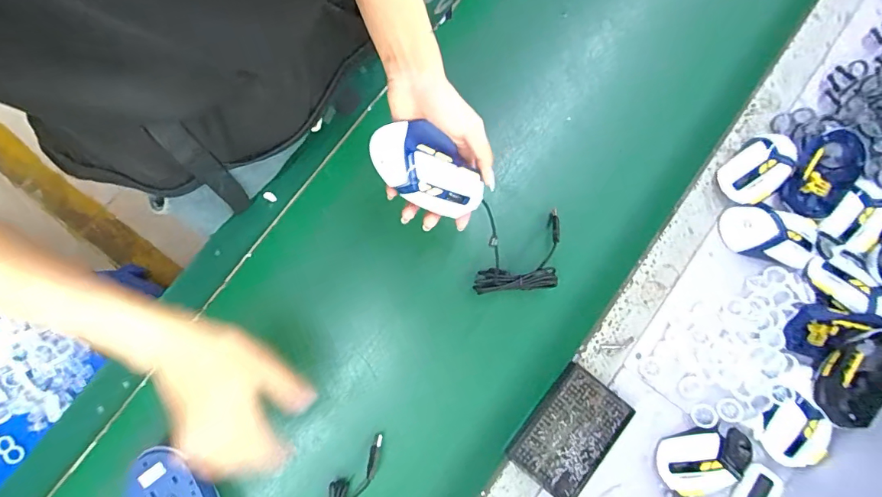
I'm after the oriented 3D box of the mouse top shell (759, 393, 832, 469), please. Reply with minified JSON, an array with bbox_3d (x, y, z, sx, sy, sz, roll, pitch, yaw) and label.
[{"bbox_3d":[0.421,0.218,0.509,0.061,0.032,0.075,29,81,4],"label":"mouse top shell"}]

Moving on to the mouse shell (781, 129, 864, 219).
[{"bbox_3d":[0.500,-0.096,0.566,0.069,0.028,0.129,35,81,0],"label":"mouse shell"}]

